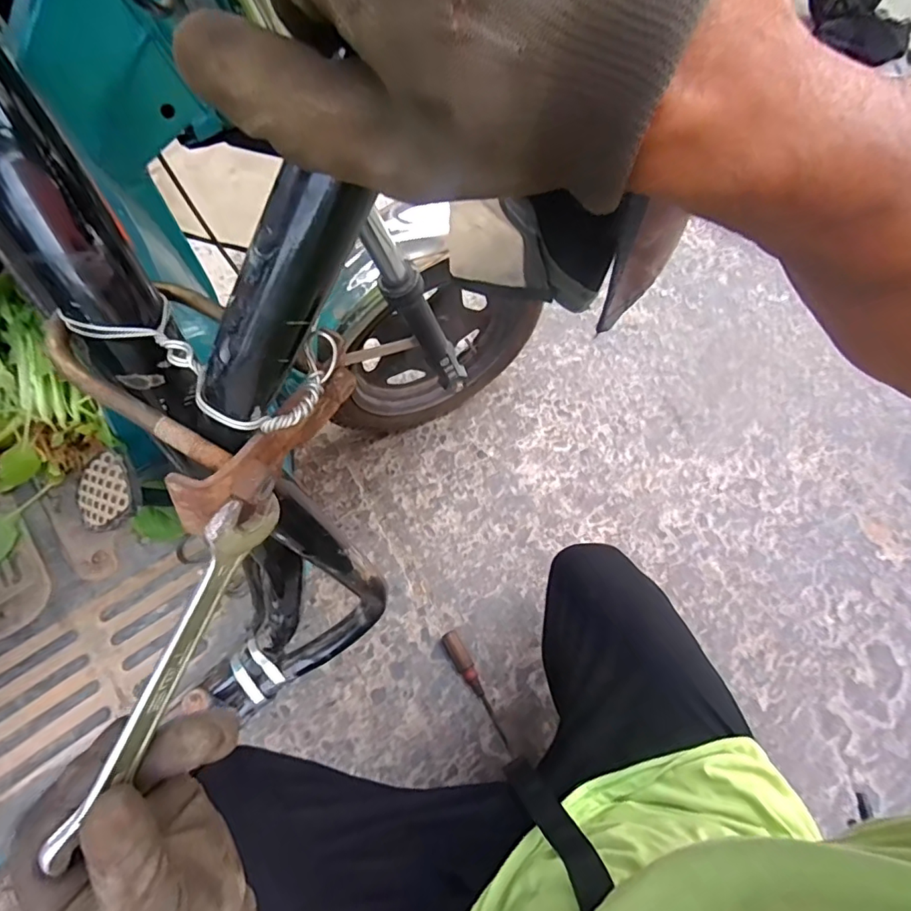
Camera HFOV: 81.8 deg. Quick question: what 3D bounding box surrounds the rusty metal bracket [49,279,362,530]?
[{"bbox_3d":[-0.104,-0.034,0.245,0.107,0.048,0.127,-39,69,-21],"label":"rusty metal bracket"}]

